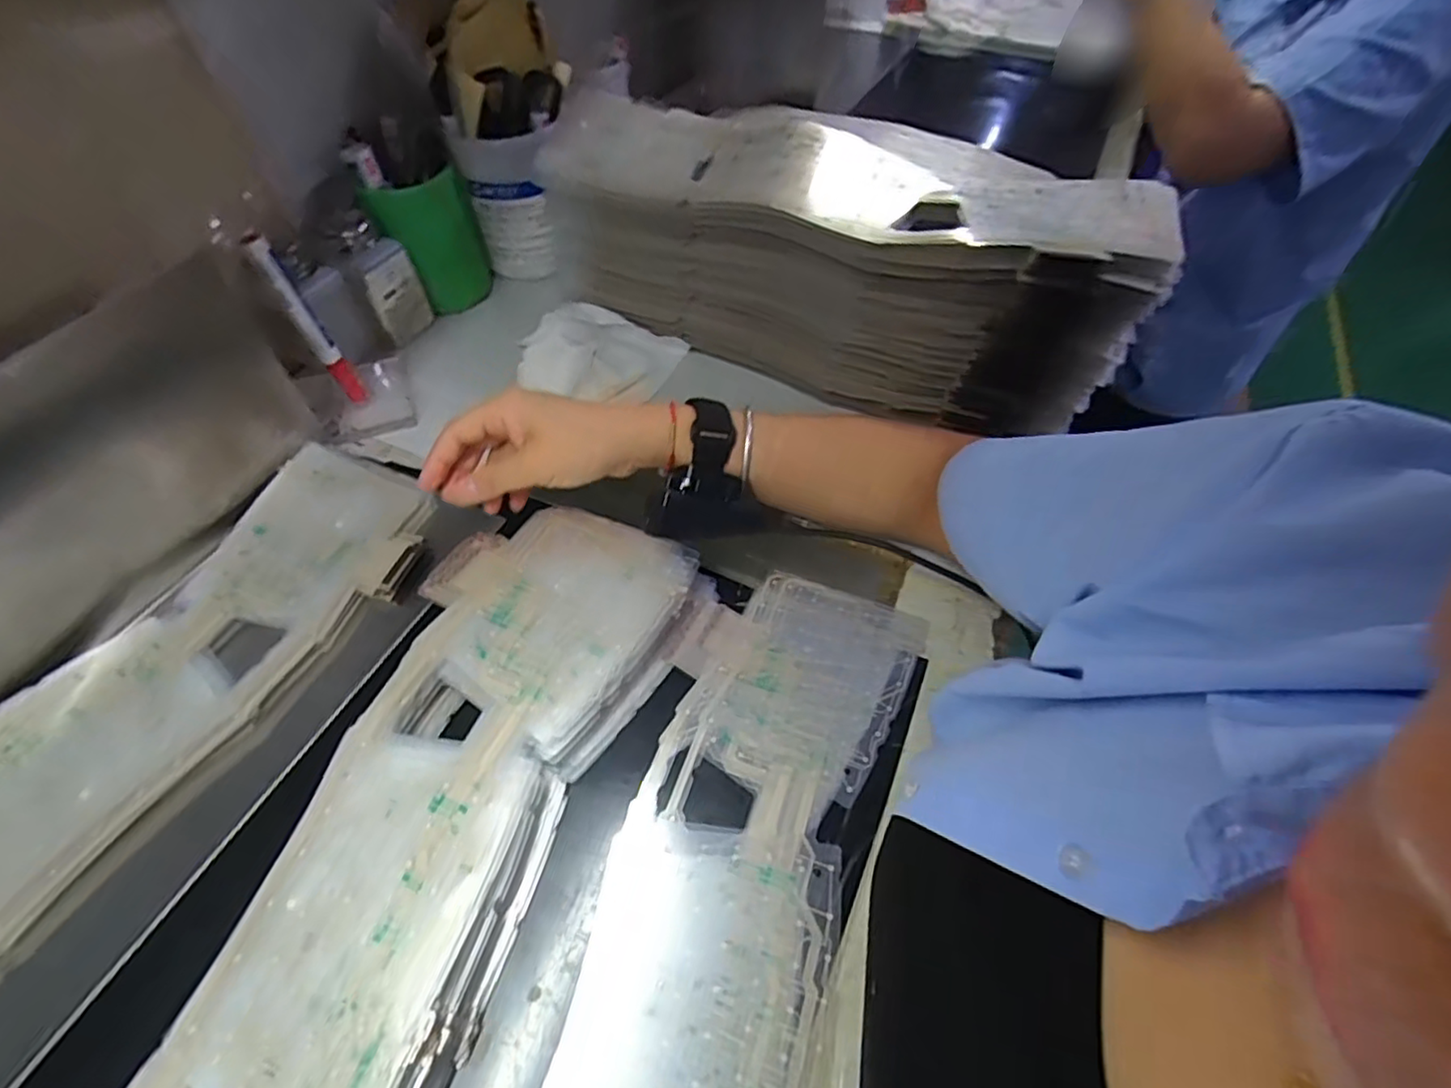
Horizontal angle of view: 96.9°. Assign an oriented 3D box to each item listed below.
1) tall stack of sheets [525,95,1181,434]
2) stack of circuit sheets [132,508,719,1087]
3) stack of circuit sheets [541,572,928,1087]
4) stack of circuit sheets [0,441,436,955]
[{"bbox_3d":[0.077,-0.223,0.511,0.450,0.153,0.137,22,57,14],"label":"tall stack of sheets"},{"bbox_3d":[-0.166,0.157,0.324,0.159,0.036,0.446,21,55,12],"label":"stack of circuit sheets"},{"bbox_3d":[-0.011,0.205,0.315,0.137,0.012,0.454,17,54,10],"label":"stack of circuit sheets"},{"bbox_3d":[-0.355,0.111,0.367,0.133,0.023,0.451,22,57,15],"label":"stack of circuit sheets"}]

